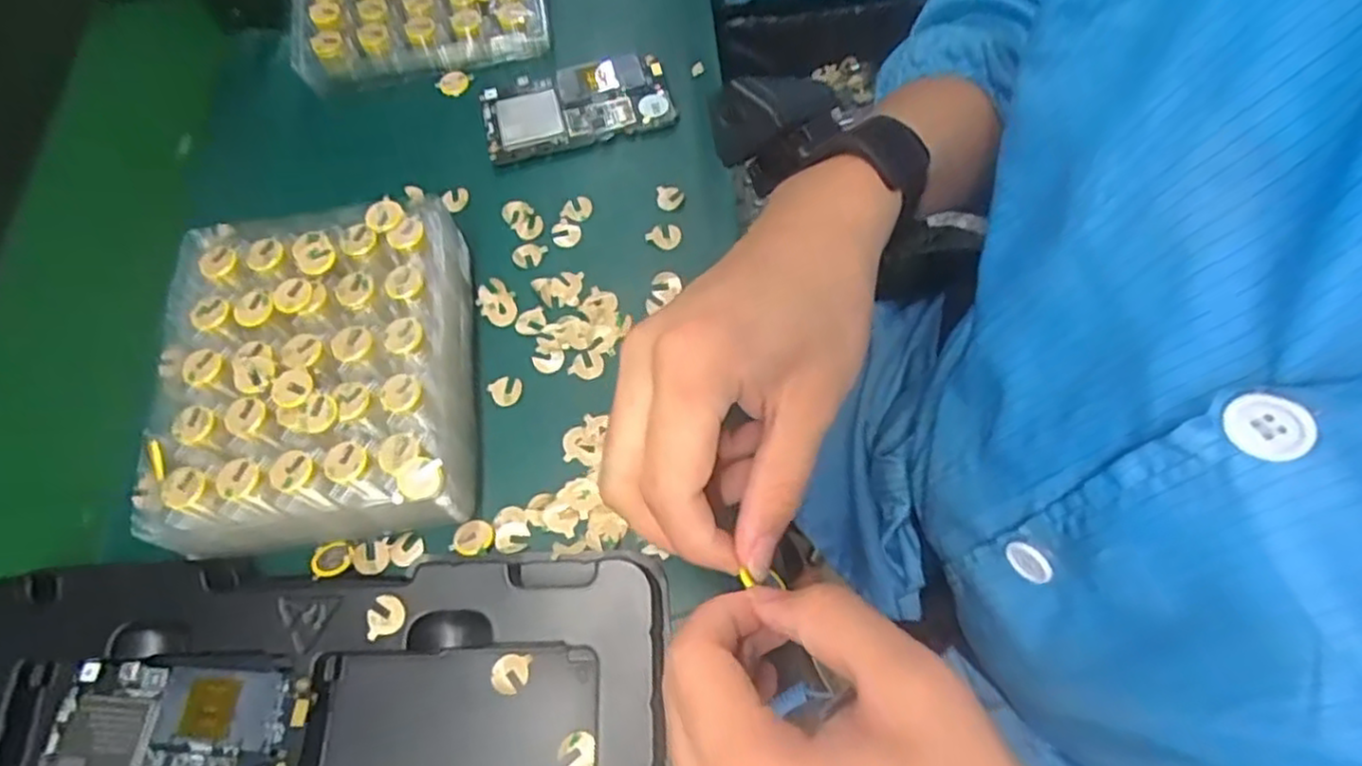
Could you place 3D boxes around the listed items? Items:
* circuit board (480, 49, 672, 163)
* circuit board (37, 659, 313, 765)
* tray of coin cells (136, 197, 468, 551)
[{"bbox_3d":[-0.070,-0.188,0.486,0.123,0.013,0.065,-13,64,-3],"label":"circuit board"},{"bbox_3d":[-0.230,0.159,0.325,0.122,0.004,0.065,2,64,4],"label":"circuit board"},{"bbox_3d":[-0.188,-0.007,0.382,0.147,0.052,0.172,-9,64,-1],"label":"tray of coin cells"}]

